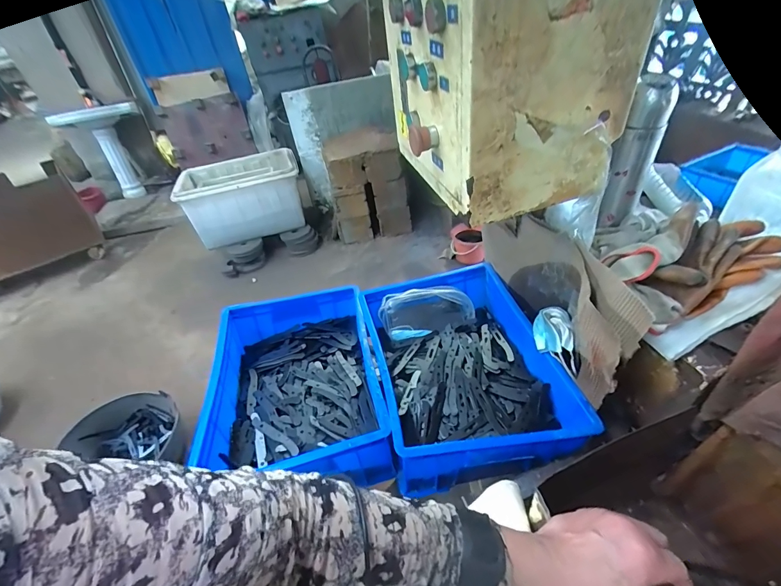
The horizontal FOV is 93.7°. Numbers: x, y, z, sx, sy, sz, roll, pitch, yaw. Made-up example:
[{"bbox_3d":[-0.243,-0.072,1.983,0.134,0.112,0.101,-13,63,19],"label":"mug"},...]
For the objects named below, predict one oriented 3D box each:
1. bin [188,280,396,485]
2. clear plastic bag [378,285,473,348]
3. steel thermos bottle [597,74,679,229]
[{"bbox_3d":[-0.179,0.164,0.700,0.301,0.101,0.404,-13,41,-6],"label":"bin"},{"bbox_3d":[0.081,0.036,0.802,0.204,0.062,0.087,-13,41,-7],"label":"clear plastic bag"},{"bbox_3d":[0.346,-0.191,0.525,0.048,0.194,0.047,-35,48,-28],"label":"steel thermos bottle"}]

